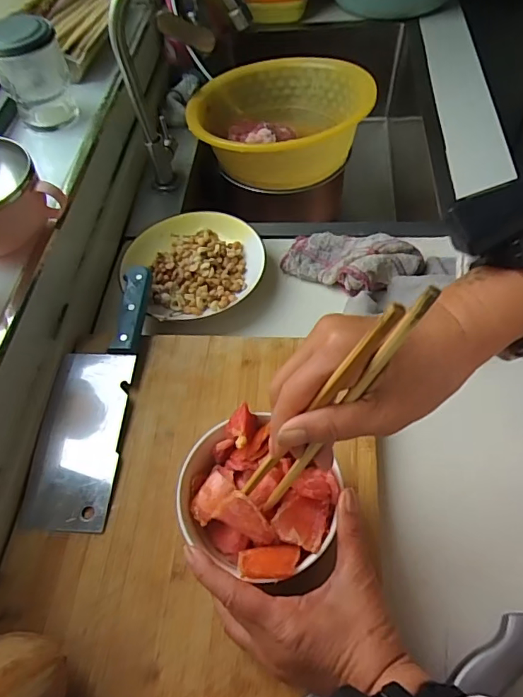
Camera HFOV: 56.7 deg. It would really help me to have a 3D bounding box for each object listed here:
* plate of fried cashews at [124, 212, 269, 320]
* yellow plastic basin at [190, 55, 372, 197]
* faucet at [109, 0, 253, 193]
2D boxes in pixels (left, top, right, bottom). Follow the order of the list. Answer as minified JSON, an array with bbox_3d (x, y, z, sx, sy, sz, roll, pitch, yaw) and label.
[{"bbox_3d":[-0.082,-0.104,0.588,0.165,0.031,0.145,-11,56,-2],"label":"plate of fried cashews"},{"bbox_3d":[0.020,-0.368,0.789,0.253,0.103,0.269,-1,55,1],"label":"yellow plastic basin"},{"bbox_3d":[-0.090,-0.336,0.609,0.160,0.263,0.062,-6,56,1],"label":"faucet"}]

